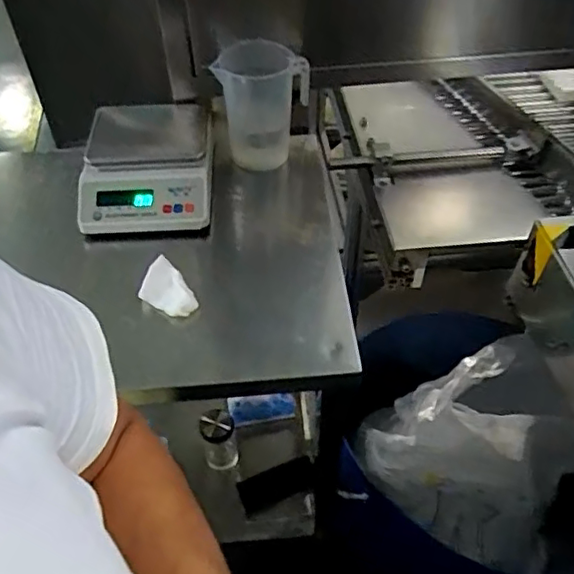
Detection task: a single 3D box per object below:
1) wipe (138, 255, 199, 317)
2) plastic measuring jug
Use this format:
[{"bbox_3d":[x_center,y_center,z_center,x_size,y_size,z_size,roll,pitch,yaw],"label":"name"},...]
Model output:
[{"bbox_3d":[-0.155,0.004,0.821,0.093,0.024,0.057,29,55,24],"label":"wipe"},{"bbox_3d":[-0.040,-0.297,1.005,0.139,0.169,0.104,8,49,8],"label":"plastic measuring jug"}]

